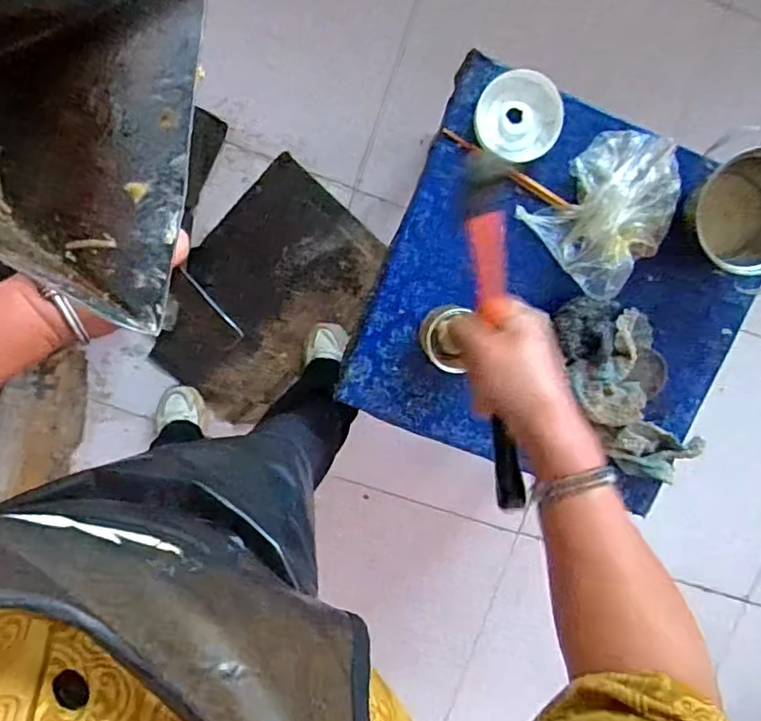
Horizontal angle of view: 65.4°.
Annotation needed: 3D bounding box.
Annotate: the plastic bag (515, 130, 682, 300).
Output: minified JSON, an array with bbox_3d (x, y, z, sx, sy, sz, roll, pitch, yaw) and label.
[{"bbox_3d":[0.308,-0.197,0.775,0.205,0.077,0.165,-40,99,2],"label":"plastic bag"}]

